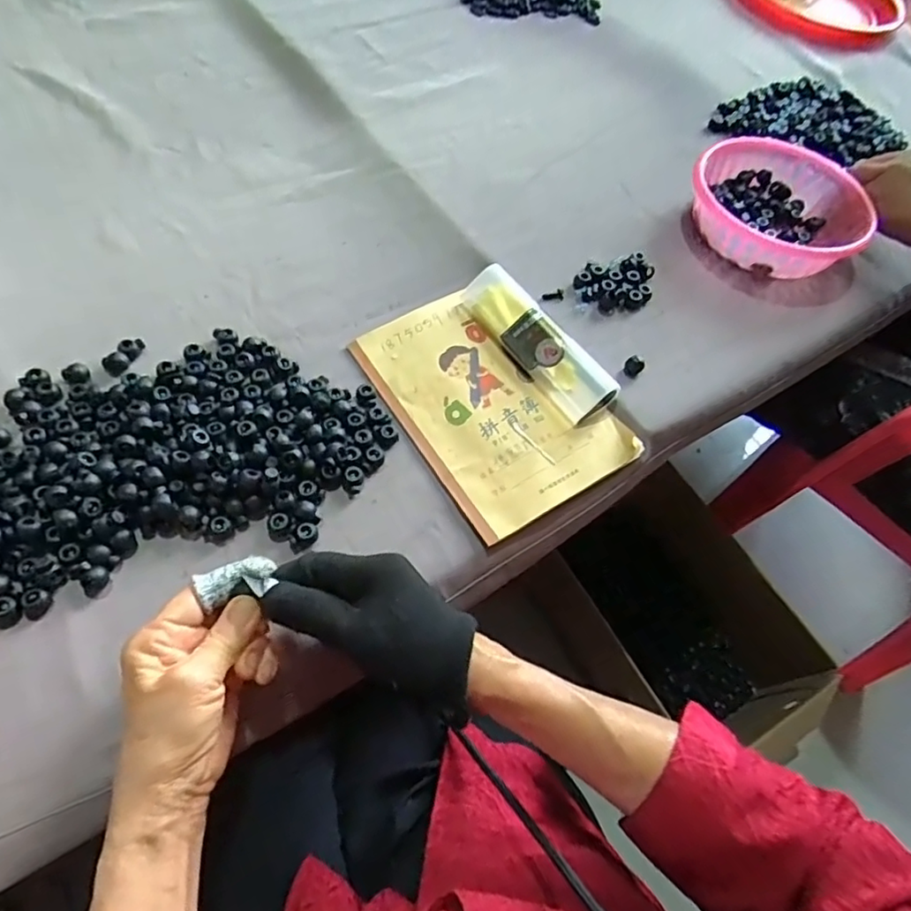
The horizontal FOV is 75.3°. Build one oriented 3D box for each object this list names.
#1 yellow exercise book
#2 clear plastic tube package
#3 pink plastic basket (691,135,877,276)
[{"bbox_3d":[0.025,-0.047,0.463,0.138,0.006,0.204,-30,67,-15],"label":"yellow exercise book"},{"bbox_3d":[0.065,-0.094,0.484,0.042,0.026,0.157,-29,65,-20],"label":"clear plastic tube package"},{"bbox_3d":[0.304,-0.234,0.565,0.162,0.046,0.166,32,61,14],"label":"pink plastic basket"}]

